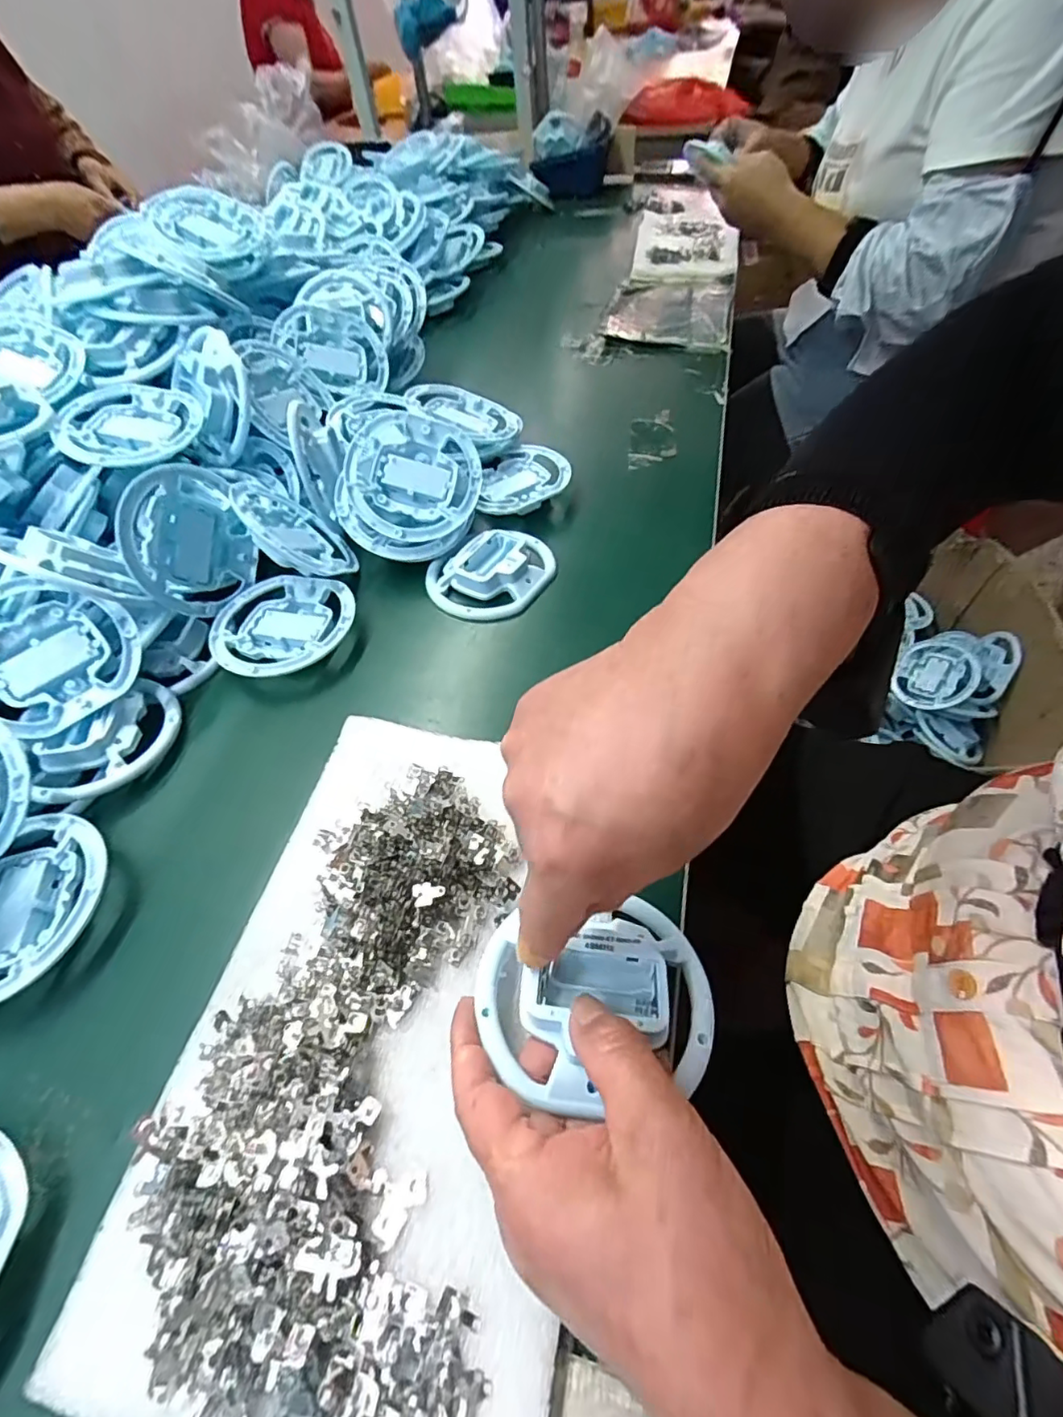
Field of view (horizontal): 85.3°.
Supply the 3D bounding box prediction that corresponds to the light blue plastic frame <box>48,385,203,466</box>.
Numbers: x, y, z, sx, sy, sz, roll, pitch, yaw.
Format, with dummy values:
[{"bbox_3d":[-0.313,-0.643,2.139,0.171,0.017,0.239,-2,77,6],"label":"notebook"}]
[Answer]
[{"bbox_3d":[-0.316,-0.225,0.453,0.099,0.011,0.096,-14,54,-5],"label":"light blue plastic frame"}]

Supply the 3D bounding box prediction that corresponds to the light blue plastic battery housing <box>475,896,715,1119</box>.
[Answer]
[{"bbox_3d":[0.029,0.126,0.254,0.102,0.023,0.077,-4,53,-6],"label":"light blue plastic battery housing"}]

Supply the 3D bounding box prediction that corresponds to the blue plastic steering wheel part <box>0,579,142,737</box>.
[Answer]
[{"bbox_3d":[-0.310,-0.035,0.372,0.098,0.024,0.095,41,66,0],"label":"blue plastic steering wheel part"}]

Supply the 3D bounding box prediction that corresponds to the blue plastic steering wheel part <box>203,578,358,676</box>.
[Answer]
[{"bbox_3d":[-0.186,-0.061,0.432,0.100,0.023,0.097,-2,54,3],"label":"blue plastic steering wheel part"}]

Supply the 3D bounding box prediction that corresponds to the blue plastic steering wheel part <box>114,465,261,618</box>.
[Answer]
[{"bbox_3d":[-0.253,-0.120,0.420,0.026,0.097,0.091,4,35,29],"label":"blue plastic steering wheel part"}]

